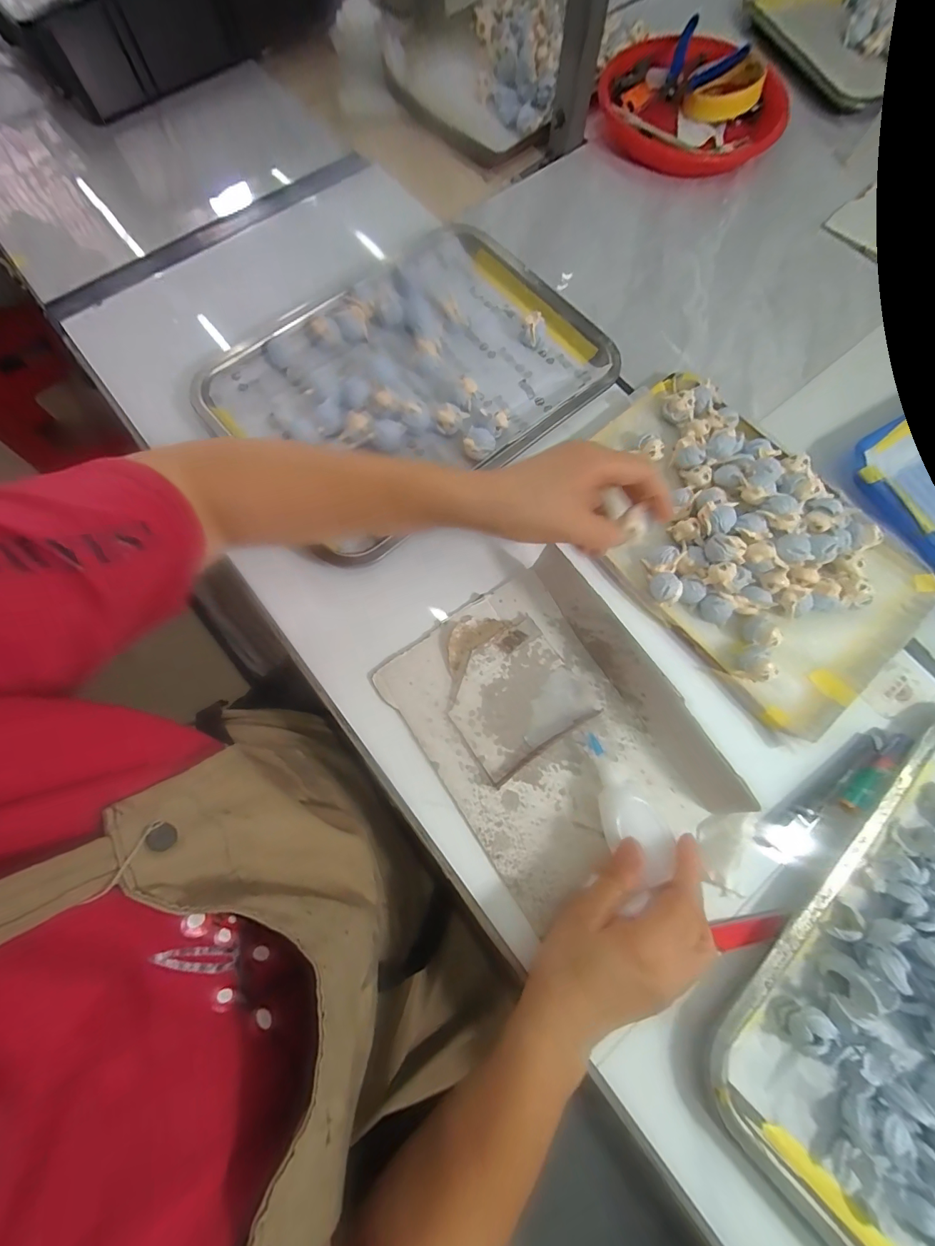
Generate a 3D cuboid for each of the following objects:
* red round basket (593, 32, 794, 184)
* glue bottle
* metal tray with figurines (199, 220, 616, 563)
[{"bbox_3d":[0.260,-0.637,0.525,0.195,0.043,0.187,0,74,-1],"label":"red round basket"},{"bbox_3d":[0.112,0.131,0.309,0.046,0.034,0.094,-28,76,-8],"label":"glue bottle"},{"bbox_3d":[-0.048,-0.238,0.413,0.349,0.030,0.252,-40,78,-11],"label":"metal tray with figurines"}]

